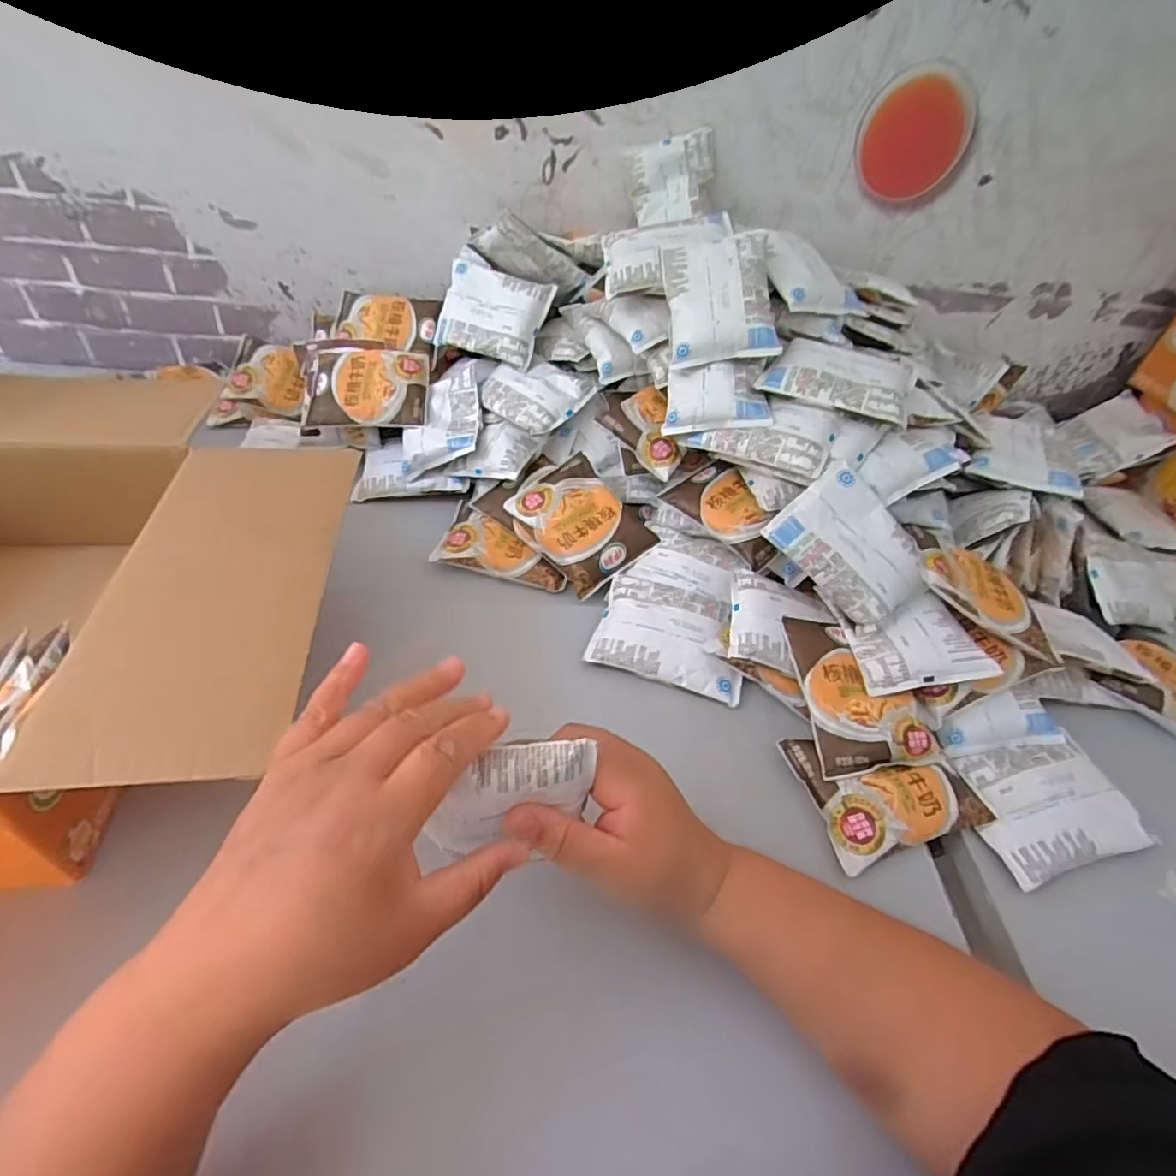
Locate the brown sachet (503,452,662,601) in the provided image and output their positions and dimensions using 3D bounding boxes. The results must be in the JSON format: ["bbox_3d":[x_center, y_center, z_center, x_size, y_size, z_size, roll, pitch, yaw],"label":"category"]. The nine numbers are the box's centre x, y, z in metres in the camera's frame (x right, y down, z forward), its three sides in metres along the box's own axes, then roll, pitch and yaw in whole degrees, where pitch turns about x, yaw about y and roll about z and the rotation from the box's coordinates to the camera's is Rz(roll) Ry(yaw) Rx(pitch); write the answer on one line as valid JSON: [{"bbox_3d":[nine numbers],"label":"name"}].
[{"bbox_3d":[-0.003,-0.066,0.595,0.102,0.028,0.128,-36,74,-15],"label":"brown sachet"}]

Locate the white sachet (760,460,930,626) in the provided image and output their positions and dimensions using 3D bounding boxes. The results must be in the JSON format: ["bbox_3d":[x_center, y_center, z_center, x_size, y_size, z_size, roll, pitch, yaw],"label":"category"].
[{"bbox_3d":[0.220,-0.035,0.502,0.095,0.020,0.122,-42,81,-11],"label":"white sachet"}]

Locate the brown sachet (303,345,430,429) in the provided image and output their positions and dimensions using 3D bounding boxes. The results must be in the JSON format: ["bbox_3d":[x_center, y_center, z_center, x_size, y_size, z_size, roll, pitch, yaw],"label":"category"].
[{"bbox_3d":[-0.243,-0.220,0.665,0.134,0.019,0.101,0,72,0],"label":"brown sachet"}]

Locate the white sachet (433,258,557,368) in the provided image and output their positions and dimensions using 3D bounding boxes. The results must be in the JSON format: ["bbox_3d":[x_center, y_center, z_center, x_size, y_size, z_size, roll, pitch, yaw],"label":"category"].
[{"bbox_3d":[-0.106,-0.302,0.672,0.118,0.092,0.021,21,2,12],"label":"white sachet"}]

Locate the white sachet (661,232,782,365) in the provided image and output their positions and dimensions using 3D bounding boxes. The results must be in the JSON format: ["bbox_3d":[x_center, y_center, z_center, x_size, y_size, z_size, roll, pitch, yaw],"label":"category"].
[{"bbox_3d":[0.120,-0.270,0.561,0.095,0.021,0.126,-5,77,13],"label":"white sachet"}]

